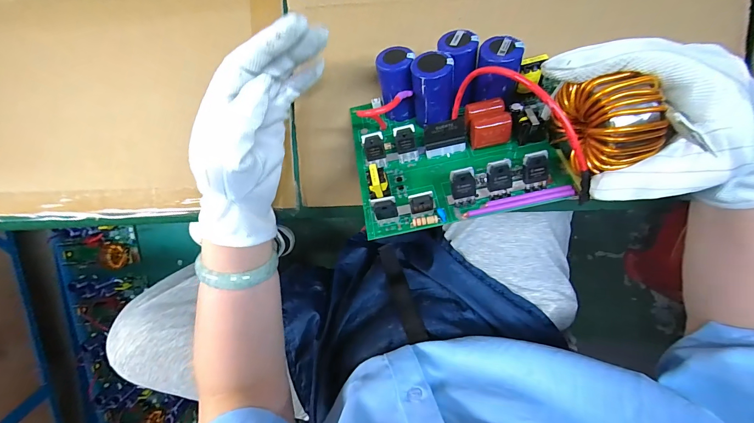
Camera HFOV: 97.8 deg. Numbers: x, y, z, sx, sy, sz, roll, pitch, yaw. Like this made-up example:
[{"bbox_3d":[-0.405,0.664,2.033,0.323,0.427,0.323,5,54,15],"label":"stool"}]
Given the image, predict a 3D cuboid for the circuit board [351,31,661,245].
[{"bbox_3d":[0.072,-0.064,0.230,0.185,0.085,0.136,-11,74,5],"label":"circuit board"}]

